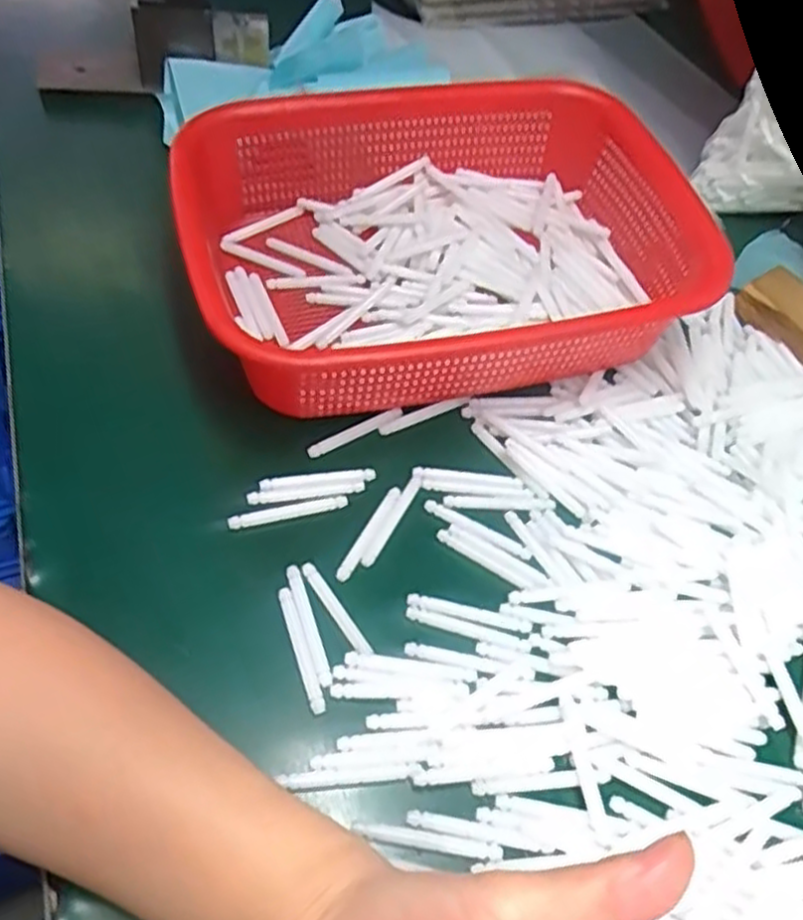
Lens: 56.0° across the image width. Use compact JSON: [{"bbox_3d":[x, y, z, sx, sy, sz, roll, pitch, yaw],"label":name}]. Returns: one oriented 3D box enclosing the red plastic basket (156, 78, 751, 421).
[{"bbox_3d":[0.033,-0.125,0.446,0.295,0.085,0.208,-13,56,-15],"label":"red plastic basket"}]

